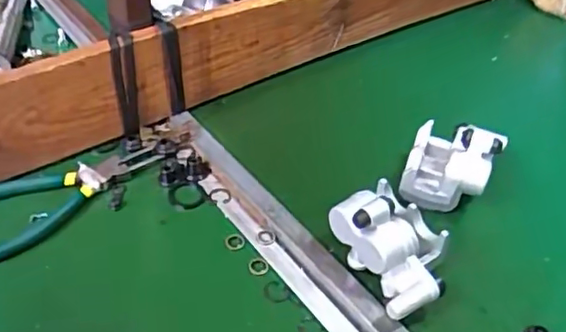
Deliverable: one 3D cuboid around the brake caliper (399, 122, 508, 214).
[{"bbox_3d":[0.146,-0.005,0.524,0.072,0.069,0.085,18,42,15],"label":"brake caliper"}]

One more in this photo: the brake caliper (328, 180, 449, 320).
[{"bbox_3d":[0.086,0.059,0.444,0.073,0.069,0.092,-17,45,-23],"label":"brake caliper"}]

